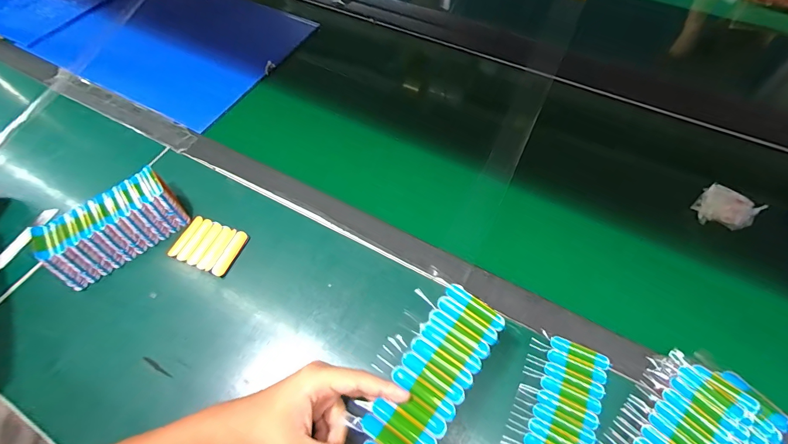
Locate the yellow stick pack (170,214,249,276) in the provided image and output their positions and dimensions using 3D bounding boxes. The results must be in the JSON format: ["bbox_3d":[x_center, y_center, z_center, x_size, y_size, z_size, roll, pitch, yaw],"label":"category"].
[{"bbox_3d":[-0.245,0.029,0.472,0.088,0.010,0.063,19,62,12],"label":"yellow stick pack"}]

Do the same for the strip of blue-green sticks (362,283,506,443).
[{"bbox_3d":[0.040,0.134,0.327,0.062,0.010,0.152,29,69,17],"label":"strip of blue-green sticks"}]

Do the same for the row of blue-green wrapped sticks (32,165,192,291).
[{"bbox_3d":[-0.360,0.005,0.464,0.155,0.052,0.082,-36,65,-18],"label":"row of blue-green wrapped sticks"}]

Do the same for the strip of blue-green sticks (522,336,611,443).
[{"bbox_3d":[0.177,0.199,0.370,0.062,0.008,0.147,22,63,14],"label":"strip of blue-green sticks"}]

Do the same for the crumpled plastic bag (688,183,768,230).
[{"bbox_3d":[0.439,-0.018,0.478,0.045,0.039,0.065,-26,62,-13],"label":"crumpled plastic bag"}]

